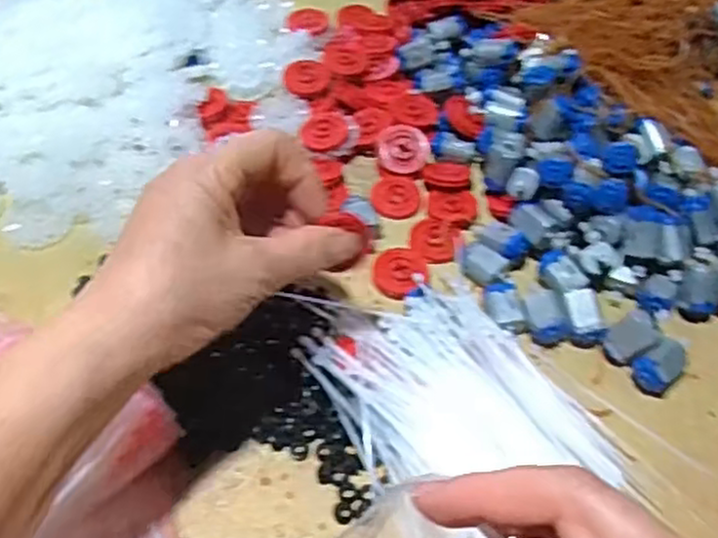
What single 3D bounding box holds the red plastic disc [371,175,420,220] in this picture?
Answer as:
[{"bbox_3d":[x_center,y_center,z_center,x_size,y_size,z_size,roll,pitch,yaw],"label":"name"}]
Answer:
[{"bbox_3d":[0.023,-0.045,0.466,0.031,0.007,0.028,-29,85,-14],"label":"red plastic disc"}]

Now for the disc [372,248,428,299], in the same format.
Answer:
[{"bbox_3d":[0.023,0.001,0.429,0.030,0.004,0.027,-41,80,-5],"label":"disc"}]

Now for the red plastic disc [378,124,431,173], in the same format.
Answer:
[{"bbox_3d":[0.029,-0.078,0.480,0.033,0.005,0.030,0,89,2],"label":"red plastic disc"}]

